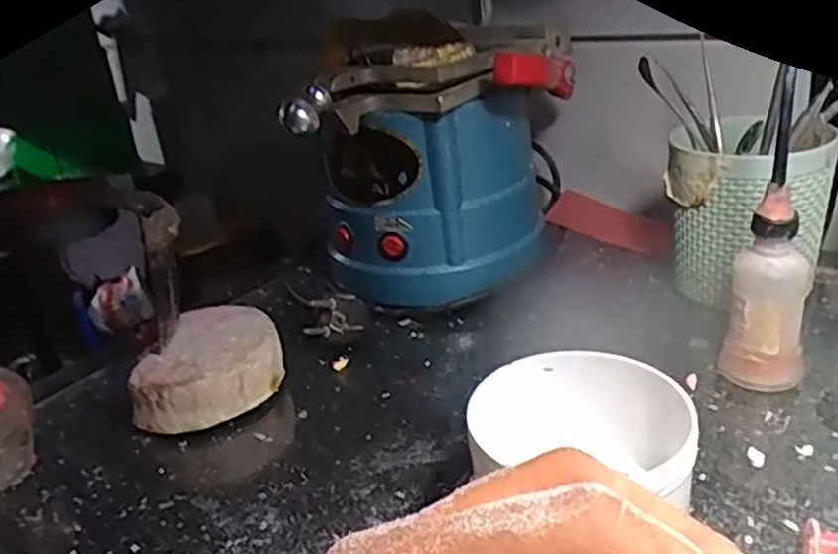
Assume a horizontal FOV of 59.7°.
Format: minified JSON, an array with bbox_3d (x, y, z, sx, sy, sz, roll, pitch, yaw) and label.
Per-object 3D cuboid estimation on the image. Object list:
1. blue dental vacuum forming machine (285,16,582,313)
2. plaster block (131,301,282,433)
[{"bbox_3d":[-0.002,-0.089,0.558,0.170,0.187,0.174,-11,25,-8],"label":"blue dental vacuum forming machine"},{"bbox_3d":[-0.131,0.055,0.458,0.088,0.043,0.091,-11,25,-8],"label":"plaster block"}]

